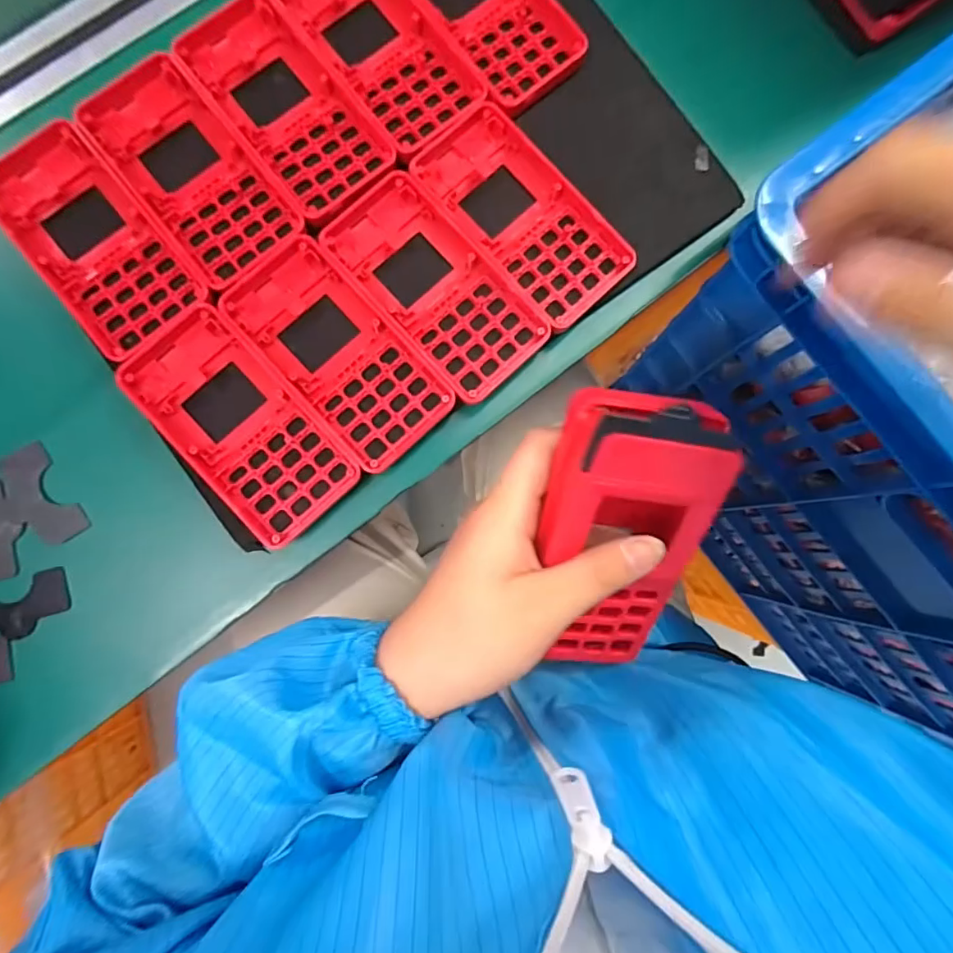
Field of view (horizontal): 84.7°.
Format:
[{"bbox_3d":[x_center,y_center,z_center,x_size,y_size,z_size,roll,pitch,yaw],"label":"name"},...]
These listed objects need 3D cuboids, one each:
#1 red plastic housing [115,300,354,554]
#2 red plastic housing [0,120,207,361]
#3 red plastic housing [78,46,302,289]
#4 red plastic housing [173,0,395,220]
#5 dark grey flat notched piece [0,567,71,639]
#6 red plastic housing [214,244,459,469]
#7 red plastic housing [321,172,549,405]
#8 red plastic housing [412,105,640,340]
[{"bbox_3d":[-0.124,-0.028,0.274,0.061,0.017,0.126,-42,87,-5],"label":"red plastic housing"},{"bbox_3d":[-0.205,-0.127,0.279,0.059,0.019,0.128,-39,87,-5],"label":"red plastic housing"},{"bbox_3d":[-0.157,-0.169,0.283,0.061,0.016,0.132,-38,87,-5],"label":"red plastic housing"},{"bbox_3d":[-0.107,-0.207,0.287,0.062,0.014,0.131,-39,87,-5],"label":"red plastic housing"},{"bbox_3d":[-0.247,0.071,0.280,0.056,0.006,0.030,-15,85,-3],"label":"dark grey flat notched piece"},{"bbox_3d":[-0.075,-0.066,0.278,0.060,0.011,0.124,-41,87,-5],"label":"red plastic housing"},{"bbox_3d":[-0.022,-0.104,0.284,0.061,0.014,0.123,-41,87,-5],"label":"red plastic housing"},{"bbox_3d":[0.026,-0.144,0.290,0.062,0.014,0.124,-41,87,-5],"label":"red plastic housing"}]

